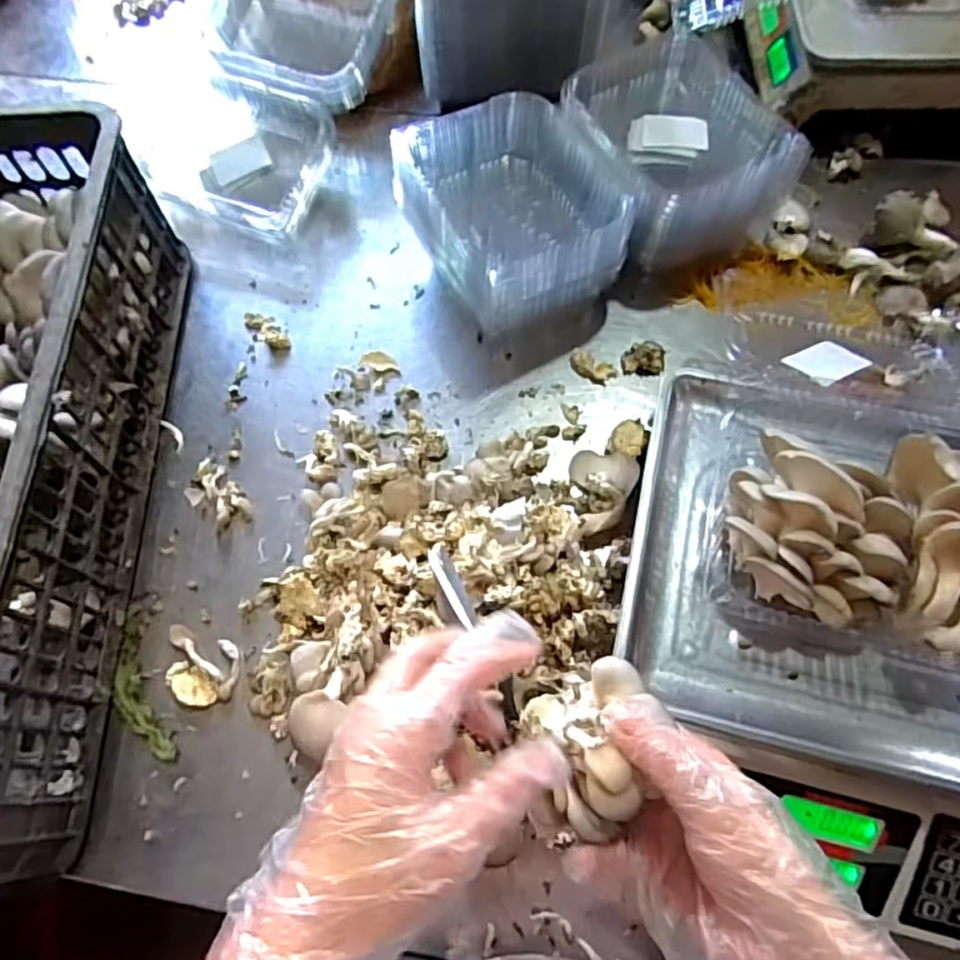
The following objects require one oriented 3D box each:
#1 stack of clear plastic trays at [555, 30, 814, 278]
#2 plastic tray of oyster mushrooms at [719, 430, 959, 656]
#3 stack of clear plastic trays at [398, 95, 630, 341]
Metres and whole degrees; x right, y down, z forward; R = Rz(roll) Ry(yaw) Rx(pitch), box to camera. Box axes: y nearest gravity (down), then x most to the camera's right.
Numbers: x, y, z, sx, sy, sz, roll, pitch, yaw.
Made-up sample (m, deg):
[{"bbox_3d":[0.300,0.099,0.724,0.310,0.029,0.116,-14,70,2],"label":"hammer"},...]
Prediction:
[{"bbox_3d":[0.176,-0.312,0.642,0.163,0.114,0.194,-24,68,-9],"label":"stack of clear plastic trays"},{"bbox_3d":[0.243,0.036,0.377,0.185,0.097,0.113,8,67,5],"label":"plastic tray of oyster mushrooms"},{"bbox_3d":[0.028,-0.237,0.607,0.155,0.122,0.187,-25,68,-9],"label":"stack of clear plastic trays"}]

